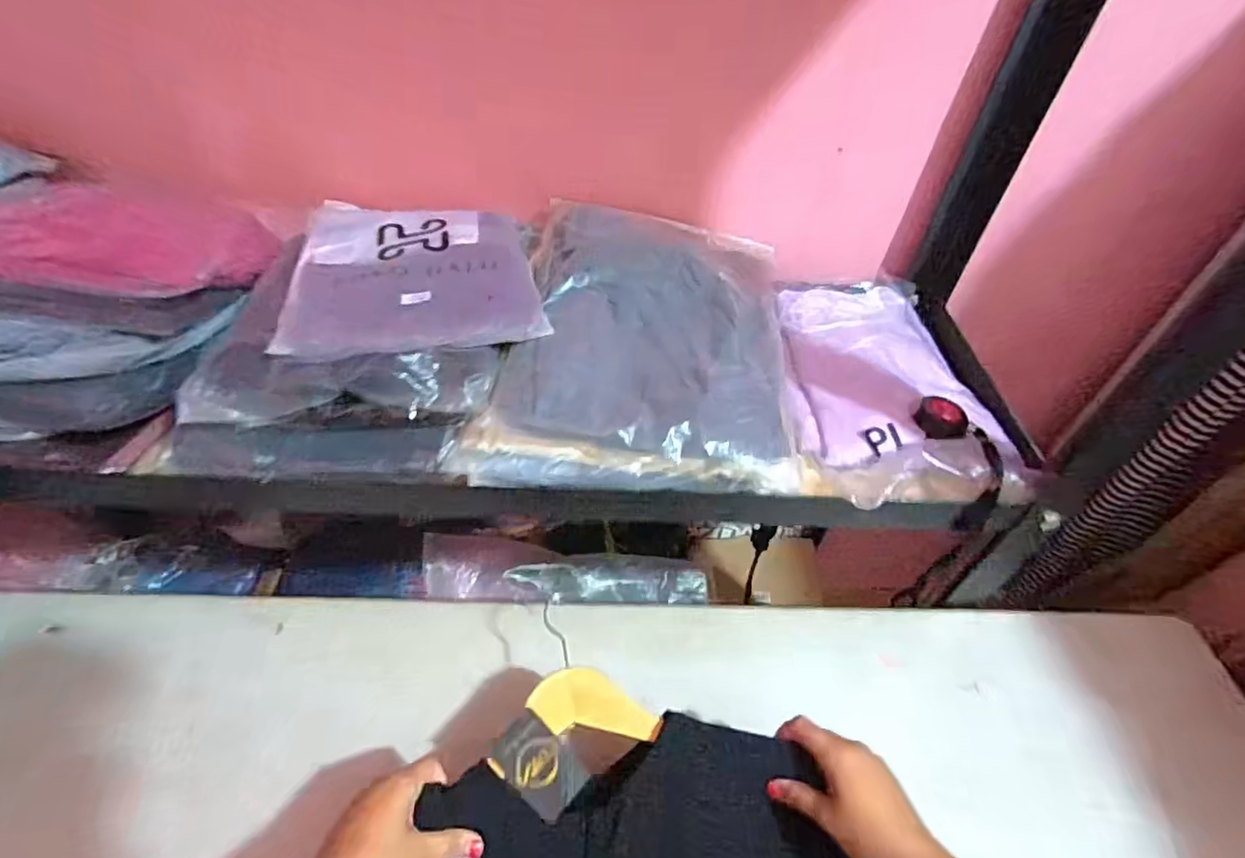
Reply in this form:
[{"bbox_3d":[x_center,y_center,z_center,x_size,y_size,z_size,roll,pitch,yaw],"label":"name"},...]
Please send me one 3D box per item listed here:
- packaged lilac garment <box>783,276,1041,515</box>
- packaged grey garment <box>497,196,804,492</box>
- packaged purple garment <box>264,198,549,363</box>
[{"bbox_3d":[0.310,-0.056,0.701,0.231,0.053,0.381,2,46,-1],"label":"packaged lilac garment"},{"bbox_3d":[0.039,-0.123,0.662,0.291,0.034,0.365,8,55,-2],"label":"packaged grey garment"},{"bbox_3d":[-0.226,-0.176,0.662,0.252,0.039,0.271,-5,47,-8],"label":"packaged purple garment"}]

